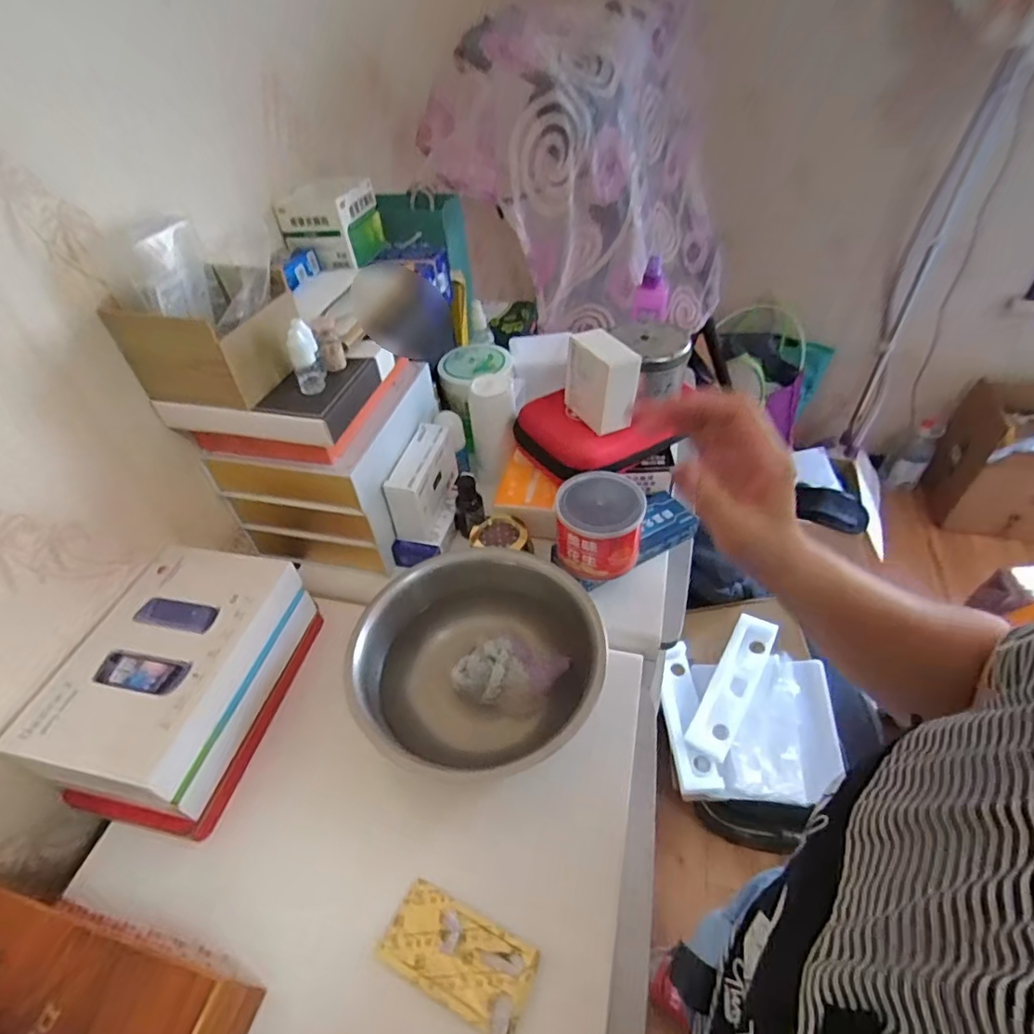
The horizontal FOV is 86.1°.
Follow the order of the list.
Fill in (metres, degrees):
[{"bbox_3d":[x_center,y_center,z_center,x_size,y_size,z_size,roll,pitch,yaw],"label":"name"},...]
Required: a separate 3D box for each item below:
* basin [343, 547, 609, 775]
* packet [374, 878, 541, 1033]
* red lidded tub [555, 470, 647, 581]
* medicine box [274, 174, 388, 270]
[{"bbox_3d":[-0.029,0.123,0.482,0.206,0.068,0.183,0,46,6],"label":"basin"},{"bbox_3d":[-0.040,0.289,0.366,0.099,0.011,0.051,17,50,21],"label":"packet"},{"bbox_3d":[0.083,0.006,0.545,0.079,0.071,0.083,-3,46,3],"label":"red lidded tub"},{"bbox_3d":[-0.207,-0.330,0.623,0.090,0.076,0.095,2,46,8],"label":"medicine box"}]

